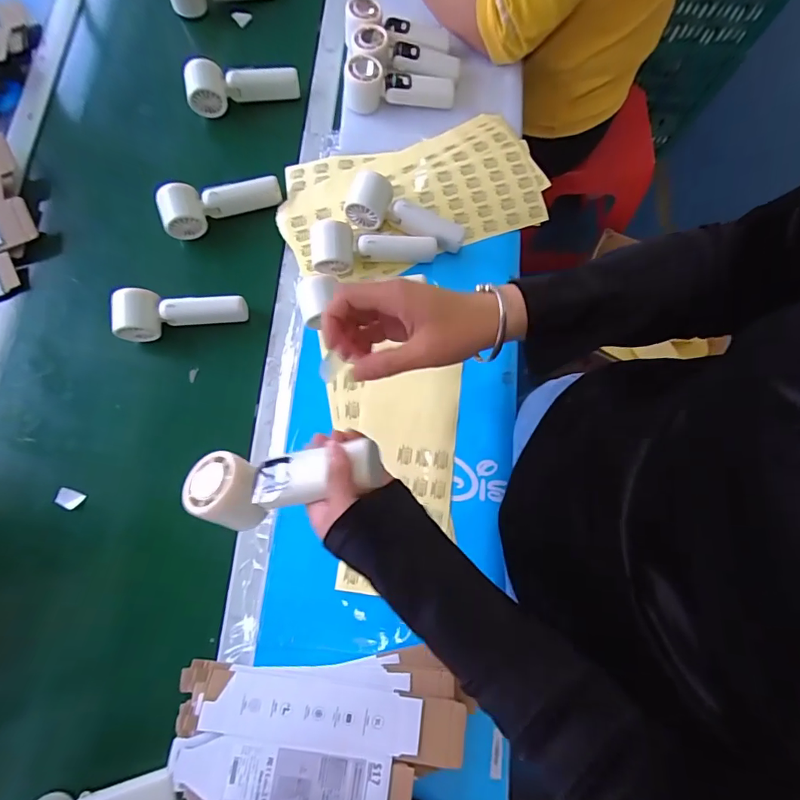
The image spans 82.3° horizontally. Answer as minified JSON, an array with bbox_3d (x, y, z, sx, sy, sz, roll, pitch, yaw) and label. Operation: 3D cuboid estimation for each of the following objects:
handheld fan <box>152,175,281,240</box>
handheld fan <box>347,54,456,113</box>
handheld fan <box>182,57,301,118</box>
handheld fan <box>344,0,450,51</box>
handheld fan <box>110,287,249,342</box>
[{"bbox_3d":[-0.251,-0.280,0.645,0.166,0.056,0.050,-19,77,-3],"label":"handheld fan"},{"bbox_3d":[-0.001,-0.470,0.691,0.167,0.053,0.053,-4,75,-14],"label":"handheld fan"},{"bbox_3d":[-0.237,-0.476,0.690,0.163,0.051,0.043,-8,77,0],"label":"handheld fan"},{"bbox_3d":[-0.004,-0.565,0.707,0.163,0.053,0.066,5,75,-12],"label":"handheld fan"},{"bbox_3d":[-0.289,-0.120,0.602,0.161,0.051,0.051,-10,77,0],"label":"handheld fan"}]

